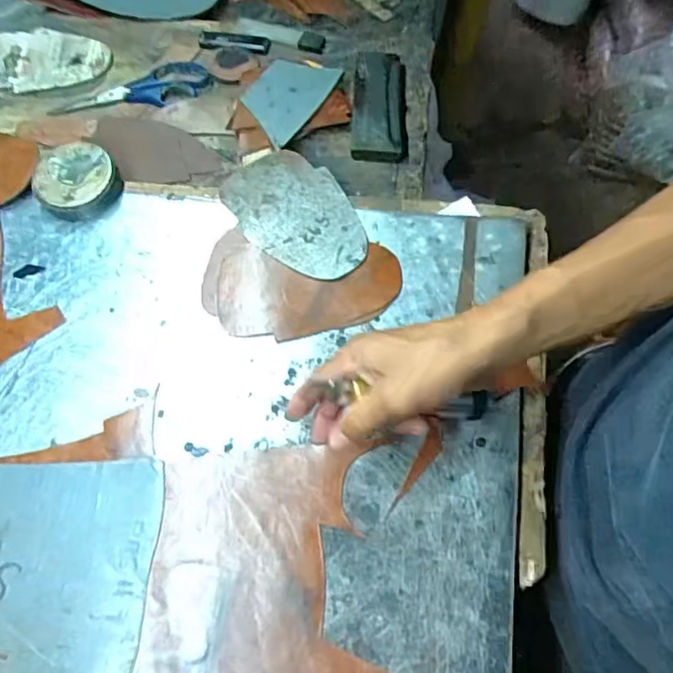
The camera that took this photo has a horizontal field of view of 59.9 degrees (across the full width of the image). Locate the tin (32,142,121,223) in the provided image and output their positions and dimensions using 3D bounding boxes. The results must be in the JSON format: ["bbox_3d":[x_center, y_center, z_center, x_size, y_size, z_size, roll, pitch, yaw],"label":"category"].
[{"bbox_3d":[-0.251,-0.150,0.563,0.076,0.035,0.067,-31,66,-12],"label":"tin"}]

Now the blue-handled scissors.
[{"bbox_3d":[-0.228,-0.272,0.646,0.175,0.008,0.062,-17,64,-6],"label":"blue-handled scissors"}]

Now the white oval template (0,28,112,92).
[{"bbox_3d":[-0.342,-0.326,0.681,0.150,0.005,0.092,-9,70,-1],"label":"white oval template"}]

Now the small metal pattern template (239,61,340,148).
[{"bbox_3d":[-0.050,-0.259,0.621,0.069,0.010,0.121,36,65,2],"label":"small metal pattern template"}]

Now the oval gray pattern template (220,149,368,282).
[{"bbox_3d":[-0.038,-0.114,0.543,0.096,0.005,0.160,-32,65,-8],"label":"oval gray pattern template"}]

